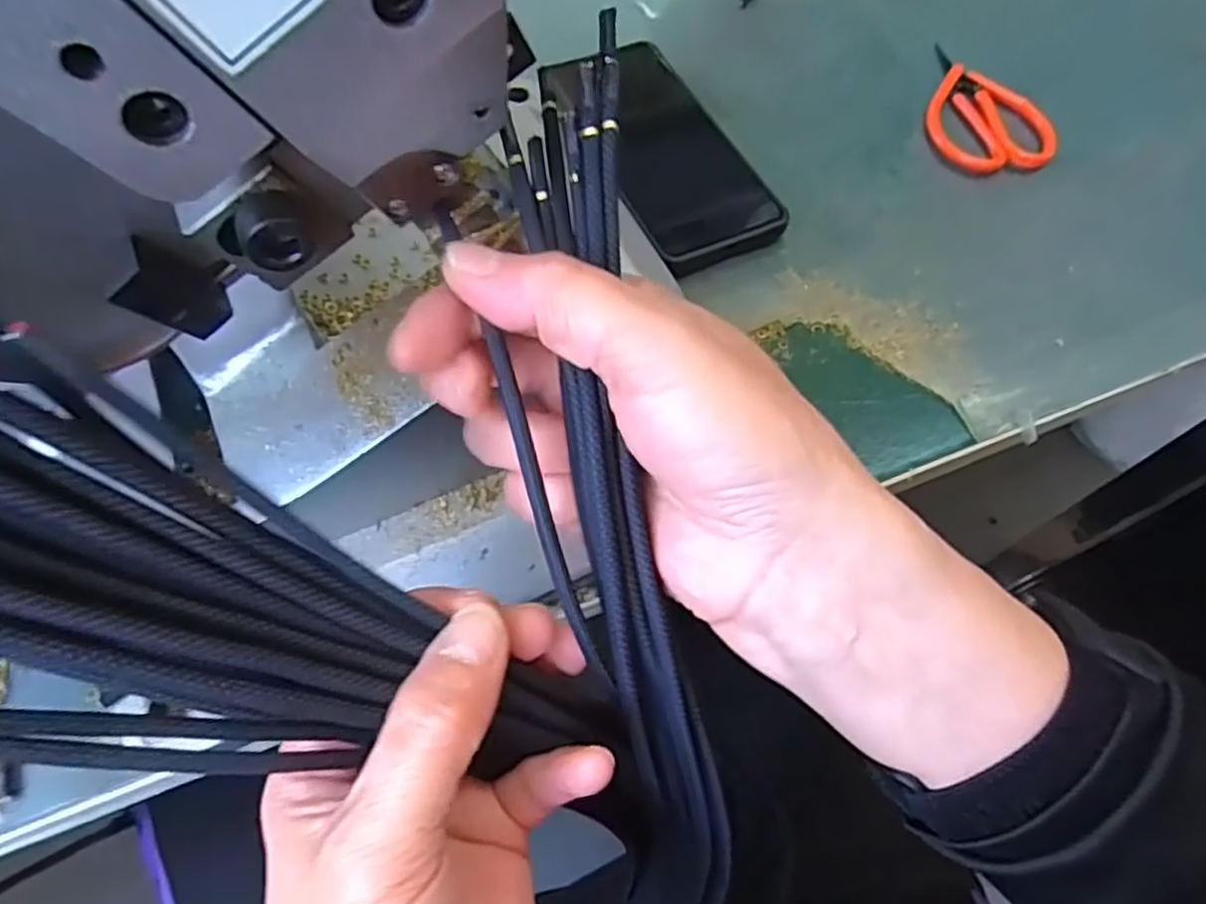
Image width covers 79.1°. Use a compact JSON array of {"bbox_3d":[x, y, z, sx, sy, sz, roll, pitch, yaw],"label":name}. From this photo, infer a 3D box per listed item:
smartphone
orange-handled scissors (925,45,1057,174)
[{"bbox_3d":[0.033,-0.167,0.405,0.079,0.015,0.165,-22,66,-14],"label":"smartphone"},{"bbox_3d":[0.224,-0.211,0.440,0.067,0.008,0.105,-5,63,-6],"label":"orange-handled scissors"}]

